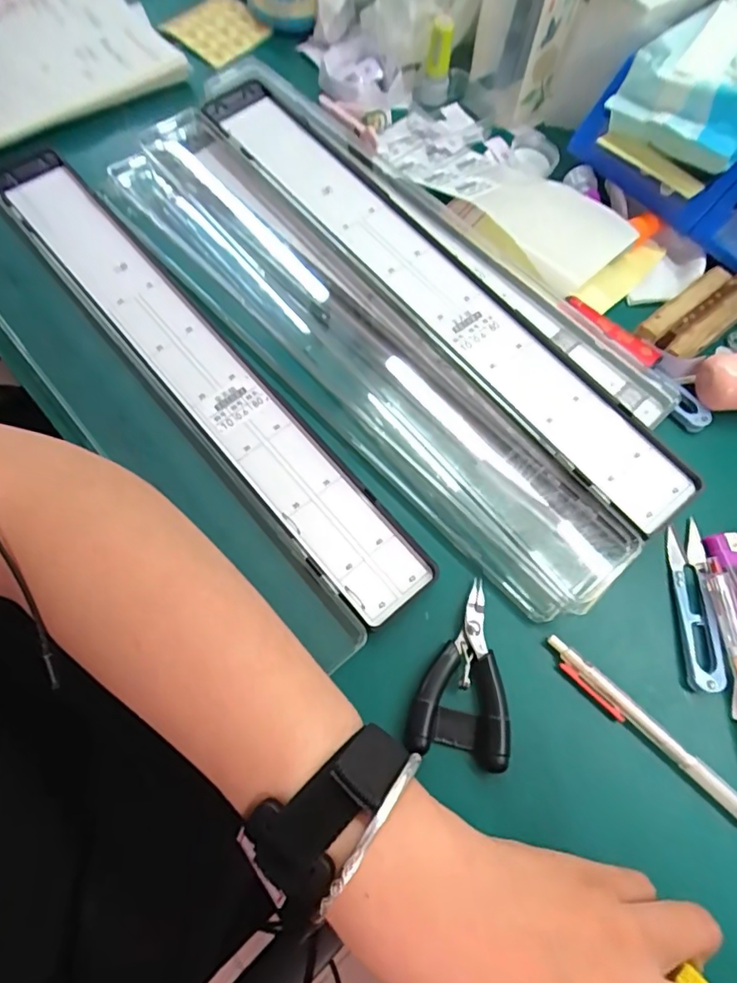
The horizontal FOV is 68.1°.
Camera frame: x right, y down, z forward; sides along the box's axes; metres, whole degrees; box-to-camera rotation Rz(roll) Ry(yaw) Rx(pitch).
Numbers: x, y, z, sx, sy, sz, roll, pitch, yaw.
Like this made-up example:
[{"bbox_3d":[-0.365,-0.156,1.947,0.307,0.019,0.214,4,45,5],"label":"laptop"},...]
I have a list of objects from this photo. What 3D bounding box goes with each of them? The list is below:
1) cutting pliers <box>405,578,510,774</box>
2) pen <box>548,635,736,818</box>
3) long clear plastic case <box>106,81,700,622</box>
[{"bbox_3d":[0.056,0.099,0.301,0.052,0.024,0.093,15,69,3],"label":"cutting pliers"},{"bbox_3d":[0.154,0.130,0.296,0.136,0.011,0.014,40,72,12],"label":"pen"},{"bbox_3d":[0.010,-0.115,0.364,0.135,0.024,0.430,-40,76,-16],"label":"long clear plastic case"}]

